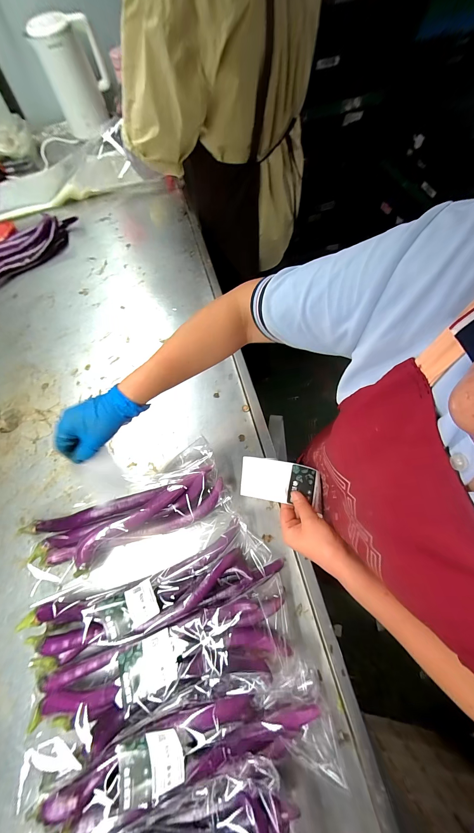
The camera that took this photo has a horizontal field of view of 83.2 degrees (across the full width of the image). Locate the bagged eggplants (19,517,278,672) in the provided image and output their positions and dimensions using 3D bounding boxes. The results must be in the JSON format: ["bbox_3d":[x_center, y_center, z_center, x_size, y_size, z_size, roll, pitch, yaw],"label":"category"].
[{"bbox_3d":[-0.129,0.292,0.442,0.402,0.057,0.120,-22,69,-6],"label":"bagged eggplants"}]

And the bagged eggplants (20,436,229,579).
[{"bbox_3d":[-0.197,0.176,0.482,0.355,0.073,0.138,-23,69,-7],"label":"bagged eggplants"}]

